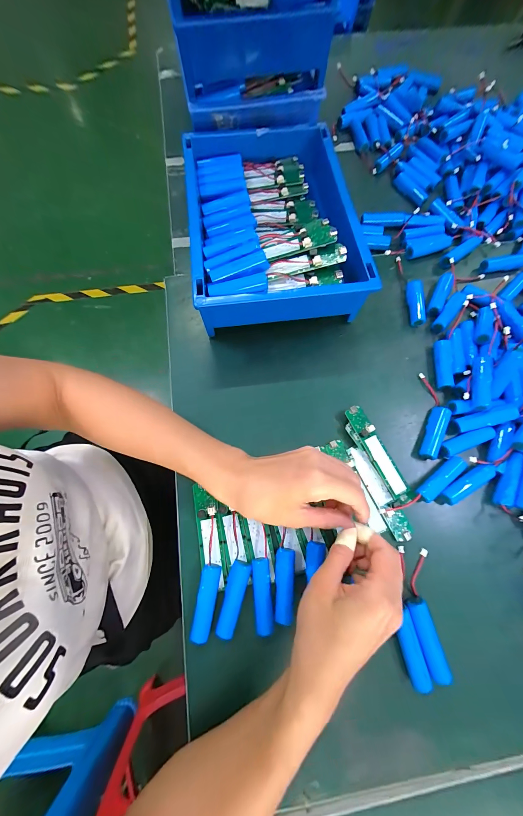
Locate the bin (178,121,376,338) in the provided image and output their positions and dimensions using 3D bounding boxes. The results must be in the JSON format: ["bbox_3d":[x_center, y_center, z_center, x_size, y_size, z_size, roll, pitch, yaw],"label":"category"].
[{"bbox_3d":[0.016,-0.261,0.387,0.230,0.096,0.312,-6,75,-3],"label":"bin"}]

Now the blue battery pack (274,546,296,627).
[{"bbox_3d":[0.024,0.185,0.287,0.019,0.016,0.067,5,74,0],"label":"blue battery pack"}]

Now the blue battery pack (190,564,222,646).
[{"bbox_3d":[-0.057,0.199,0.282,0.019,0.018,0.067,8,74,1],"label":"blue battery pack"}]

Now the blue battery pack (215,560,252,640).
[{"bbox_3d":[-0.030,0.197,0.283,0.021,0.017,0.067,17,75,4],"label":"blue battery pack"}]

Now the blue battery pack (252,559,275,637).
[{"bbox_3d":[0.001,0.194,0.284,0.019,0.018,0.066,-4,75,-2],"label":"blue battery pack"}]

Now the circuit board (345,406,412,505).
[{"bbox_3d":[0.142,0.055,0.333,0.024,0.012,0.124,-24,76,-7],"label":"circuit board"}]

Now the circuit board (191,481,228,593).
[{"bbox_3d":[-0.058,0.143,0.304,0.026,0.008,0.107,-10,75,-4],"label":"circuit board"}]

